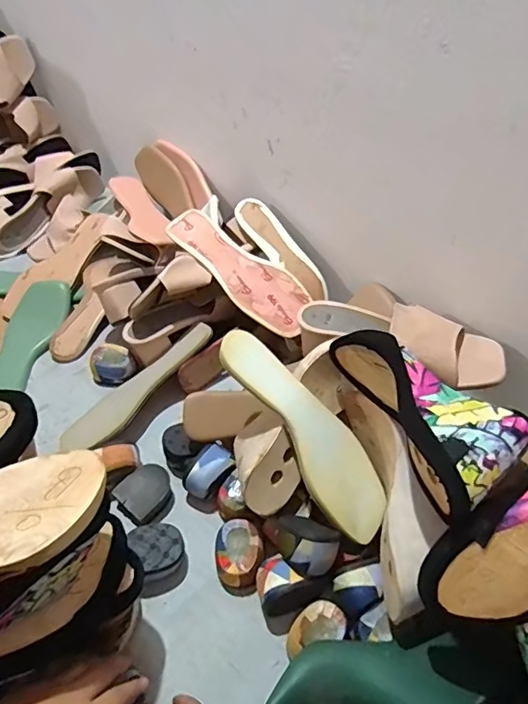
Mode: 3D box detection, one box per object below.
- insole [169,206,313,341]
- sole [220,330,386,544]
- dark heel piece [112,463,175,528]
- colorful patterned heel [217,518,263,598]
[{"bbox_3d":[-0.033,-0.115,0.710,0.234,0.025,0.080,41,59,11],"label":"insole"},{"bbox_3d":[0.043,0.080,0.534,0.072,0.014,0.242,-37,88,-27],"label":"sole"},{"bbox_3d":[-0.135,0.166,0.602,0.059,0.020,0.063,31,56,27],"label":"dark heel piece"},{"bbox_3d":[-0.027,0.215,0.546,0.052,0.037,0.066,2,48,4],"label":"colorful patterned heel"}]

